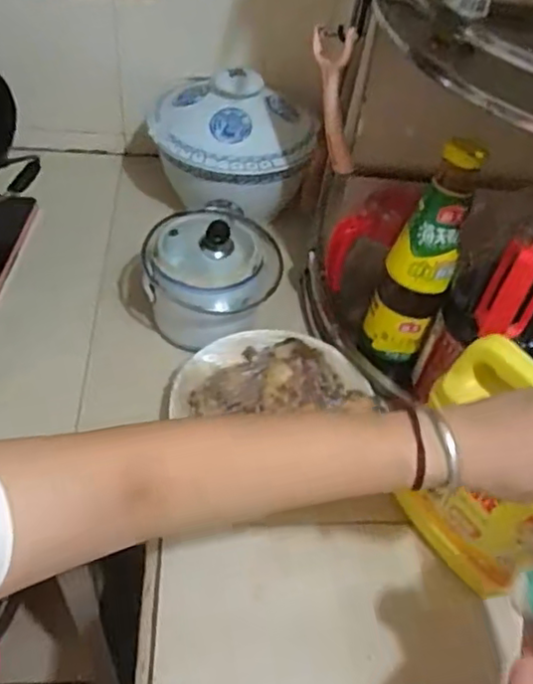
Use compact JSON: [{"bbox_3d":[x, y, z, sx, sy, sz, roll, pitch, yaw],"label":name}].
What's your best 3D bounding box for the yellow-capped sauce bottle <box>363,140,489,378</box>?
[{"bbox_3d":[0.146,-0.060,0.629,0.062,0.281,0.052,19,49,10],"label":"yellow-capped sauce bottle"}]

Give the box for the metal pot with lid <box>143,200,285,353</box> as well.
[{"bbox_3d":[-0.058,-0.083,0.704,0.139,0.122,0.151,3,48,-4],"label":"metal pot with lid"}]

